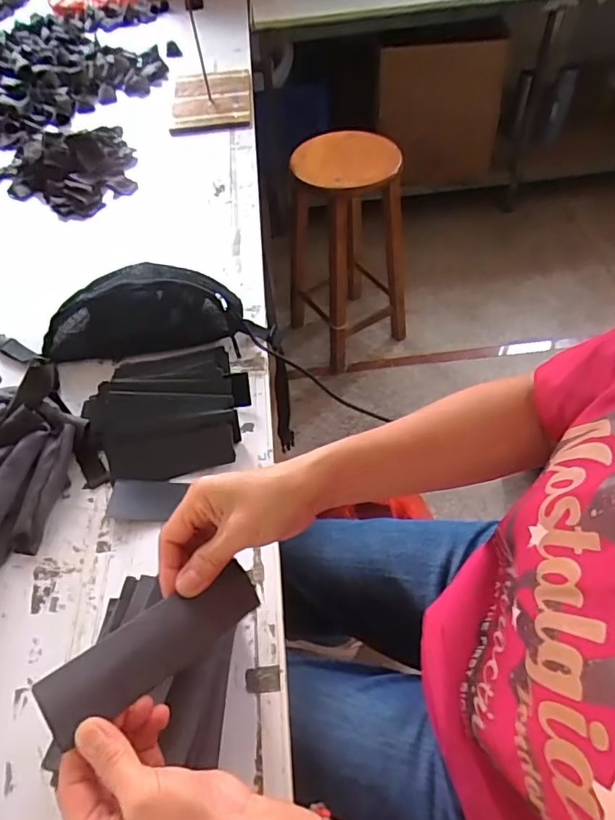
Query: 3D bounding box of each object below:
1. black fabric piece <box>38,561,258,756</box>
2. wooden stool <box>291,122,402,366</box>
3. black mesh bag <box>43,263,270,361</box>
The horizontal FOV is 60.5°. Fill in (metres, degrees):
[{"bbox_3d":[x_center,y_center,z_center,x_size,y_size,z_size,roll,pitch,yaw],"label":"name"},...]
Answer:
[{"bbox_3d":[-0.100,0.157,0.359,0.148,0.007,0.043,-28,83,-32],"label":"black fabric piece"},{"bbox_3d":[0.114,-0.495,1.614,0.334,0.652,0.361,-31,57,-17],"label":"wooden stool"},{"bbox_3d":[-0.229,-0.145,0.759,0.300,0.103,0.116,-11,53,-3],"label":"black mesh bag"}]

